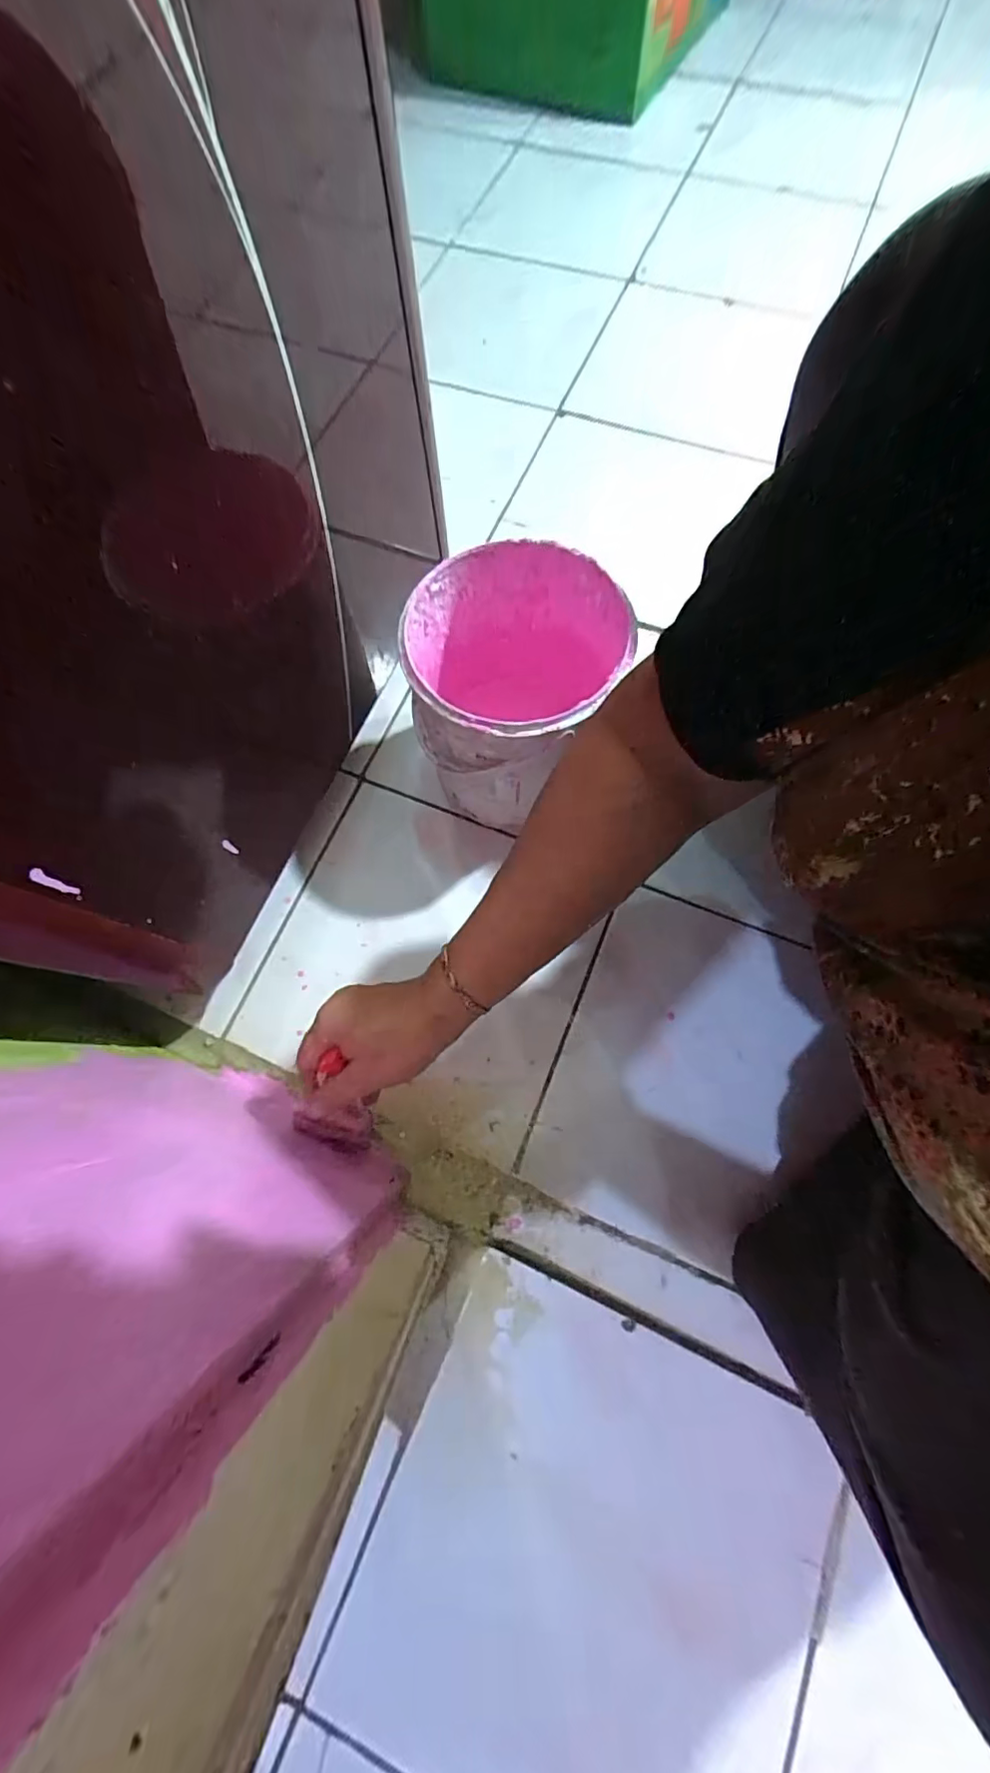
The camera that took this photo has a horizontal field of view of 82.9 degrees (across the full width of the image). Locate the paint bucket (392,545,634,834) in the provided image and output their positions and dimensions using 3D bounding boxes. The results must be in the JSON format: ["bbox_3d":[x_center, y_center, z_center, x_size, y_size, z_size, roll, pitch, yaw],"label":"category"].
[{"bbox_3d":[0.009,-0.170,0.508,0.172,0.181,0.172,-1,71,2],"label":"paint bucket"}]

